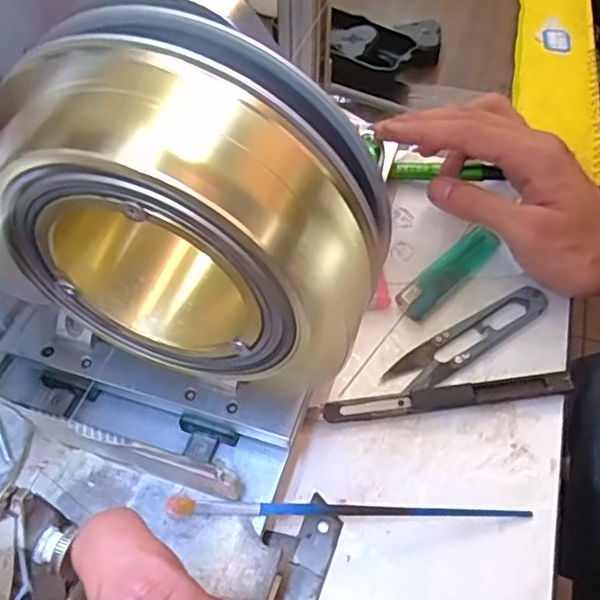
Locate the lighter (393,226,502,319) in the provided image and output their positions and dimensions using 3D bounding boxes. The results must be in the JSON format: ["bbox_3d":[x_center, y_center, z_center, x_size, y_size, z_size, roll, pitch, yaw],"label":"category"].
[{"bbox_3d":[0.087,-0.017,0.361,0.075,0.012,0.019,-36,63,-23],"label":"lighter"}]

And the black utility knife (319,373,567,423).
[{"bbox_3d":[0.076,0.050,0.314,0.127,0.010,0.013,-7,55,-5],"label":"black utility knife"}]

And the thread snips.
[{"bbox_3d":[0.094,0.020,0.336,0.102,0.009,0.023,-28,60,-19],"label":"thread snips"}]

